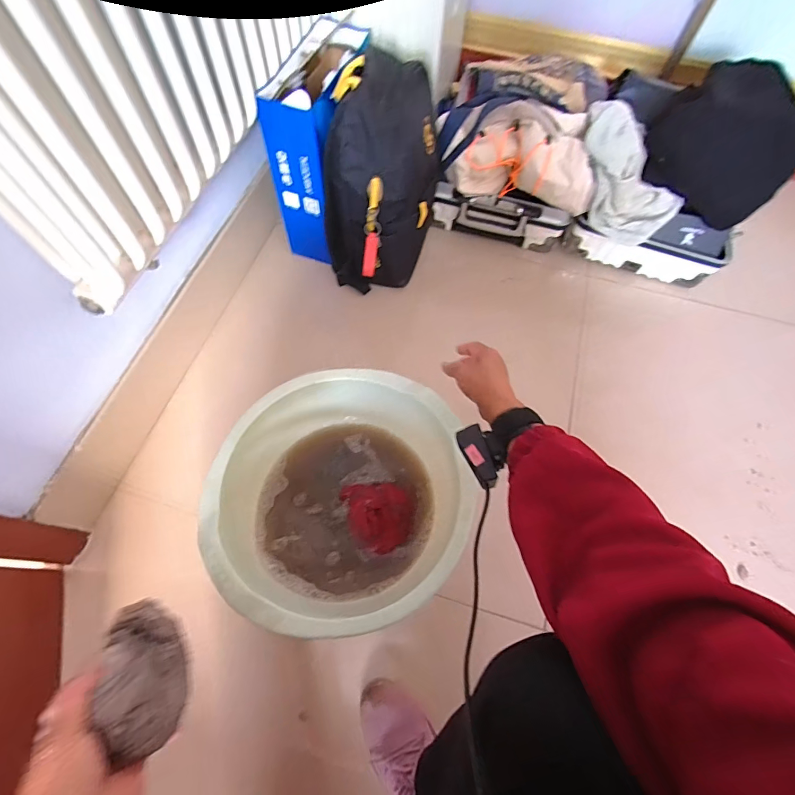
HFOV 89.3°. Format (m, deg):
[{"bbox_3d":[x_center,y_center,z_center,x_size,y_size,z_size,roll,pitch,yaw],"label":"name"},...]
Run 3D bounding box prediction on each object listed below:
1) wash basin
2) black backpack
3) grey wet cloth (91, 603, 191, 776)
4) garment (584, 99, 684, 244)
[{"bbox_3d":[-0.090,0.154,0.651,0.358,0.180,0.363,1,65,-2],"label":"wash basin"},{"bbox_3d":[-0.034,-0.409,0.777,0.175,0.350,0.226,24,66,9],"label":"black backpack"},{"bbox_3d":[-0.196,0.215,0.312,0.046,0.064,0.103,-18,67,-10],"label":"grey wet cloth"},{"bbox_3d":[0.460,-0.429,0.806,0.231,0.189,0.124,24,66,9],"label":"garment"}]

